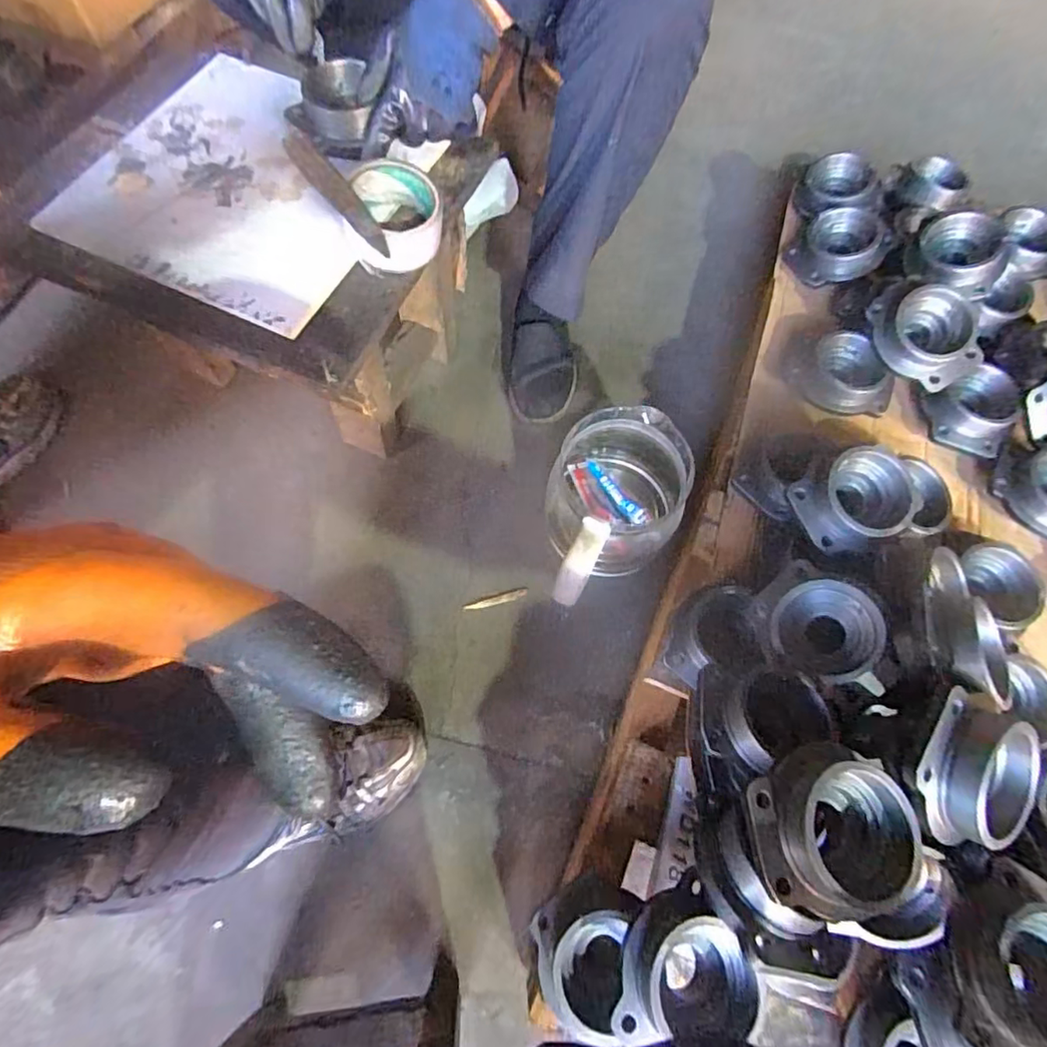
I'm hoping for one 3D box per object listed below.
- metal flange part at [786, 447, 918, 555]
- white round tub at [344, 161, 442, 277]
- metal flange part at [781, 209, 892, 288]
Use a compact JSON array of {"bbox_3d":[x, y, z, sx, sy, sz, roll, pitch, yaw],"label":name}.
[{"bbox_3d":[0.315,-0.021,0.551,0.096,0.045,0.082,-24,71,-11],"label":"metal flange part"},{"bbox_3d":[-0.127,-0.298,0.567,0.091,0.049,0.095,-13,69,-7],"label":"white round tub"},{"bbox_3d":[0.409,-0.361,0.770,0.109,0.064,0.101,34,71,12],"label":"metal flange part"}]

